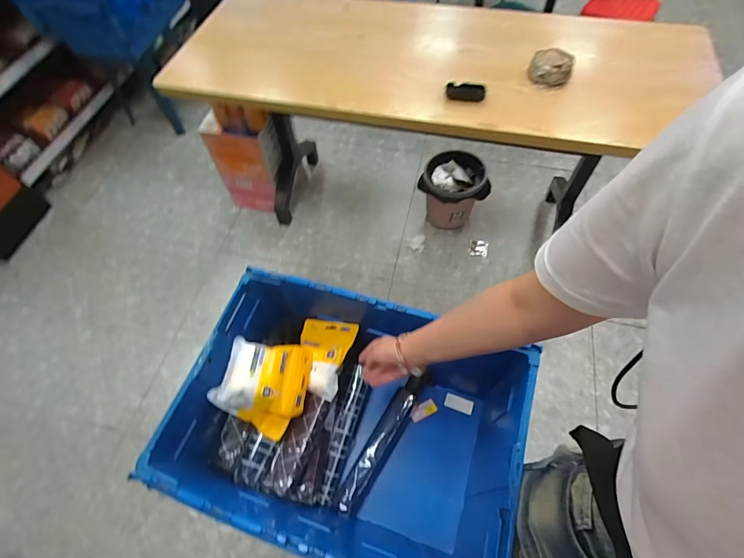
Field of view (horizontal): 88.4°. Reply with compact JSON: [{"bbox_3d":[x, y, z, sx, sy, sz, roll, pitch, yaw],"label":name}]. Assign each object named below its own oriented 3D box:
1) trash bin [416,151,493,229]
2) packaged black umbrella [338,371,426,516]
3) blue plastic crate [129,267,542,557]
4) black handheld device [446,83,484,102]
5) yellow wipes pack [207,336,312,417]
[{"bbox_3d":[0.325,-0.394,1.624,0.255,0.241,0.266,-7,60,-1],"label":"trash bin"},{"bbox_3d":[0.026,0.354,0.846,0.052,0.062,0.318,30,64,12],"label":"packaged black umbrella"},{"bbox_3d":[-0.042,0.276,0.755,0.584,0.311,0.410,16,62,12],"label":"blue plastic crate"},{"bbox_3d":[0.254,-0.510,1.042,0.101,0.018,0.061,8,61,8],"label":"black handheld device"},{"bbox_3d":[-0.211,0.184,0.735,0.169,0.062,0.132,4,63,0],"label":"yellow wipes pack"}]

